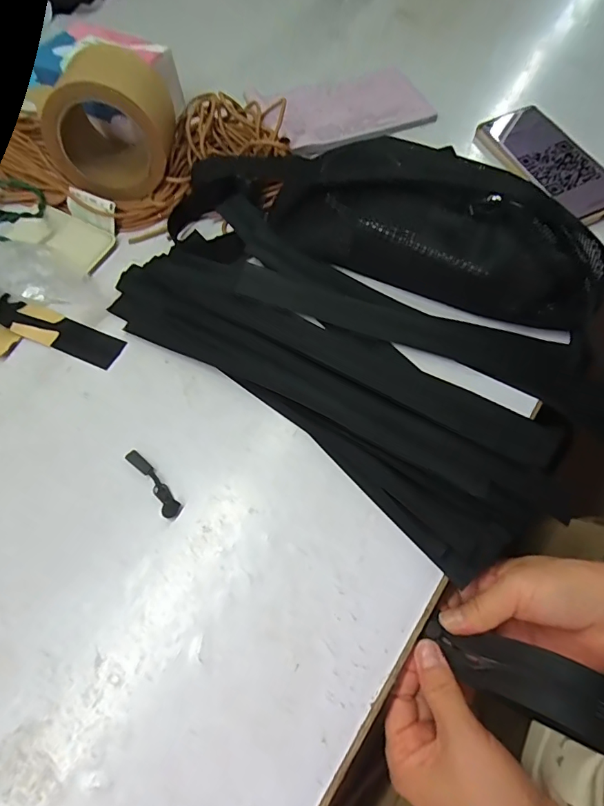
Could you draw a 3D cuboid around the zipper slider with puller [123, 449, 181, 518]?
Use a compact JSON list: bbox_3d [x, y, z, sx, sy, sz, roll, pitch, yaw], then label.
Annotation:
[{"bbox_3d":[-0.110,0.058,0.340,0.013,0.008,0.061,-38,69,-15],"label":"zipper slider with puller"}]

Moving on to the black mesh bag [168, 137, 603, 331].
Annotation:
[{"bbox_3d":[0.072,-0.171,0.401,0.386,0.083,0.102,19,66,10],"label":"black mesh bag"}]

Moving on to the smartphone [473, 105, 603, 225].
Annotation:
[{"bbox_3d":[0.254,-0.249,0.474,0.074,0.015,0.170,-25,66,-10],"label":"smartphone"}]

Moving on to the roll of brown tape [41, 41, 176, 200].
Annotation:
[{"bbox_3d":[-0.179,-0.259,0.437,0.103,0.104,0.085,-2,64,0],"label":"roll of brown tape"}]

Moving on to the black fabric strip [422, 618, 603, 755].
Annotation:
[{"bbox_3d":[0.124,0.158,0.266,0.106,0.027,0.032,-2,53,51],"label":"black fabric strip"}]

